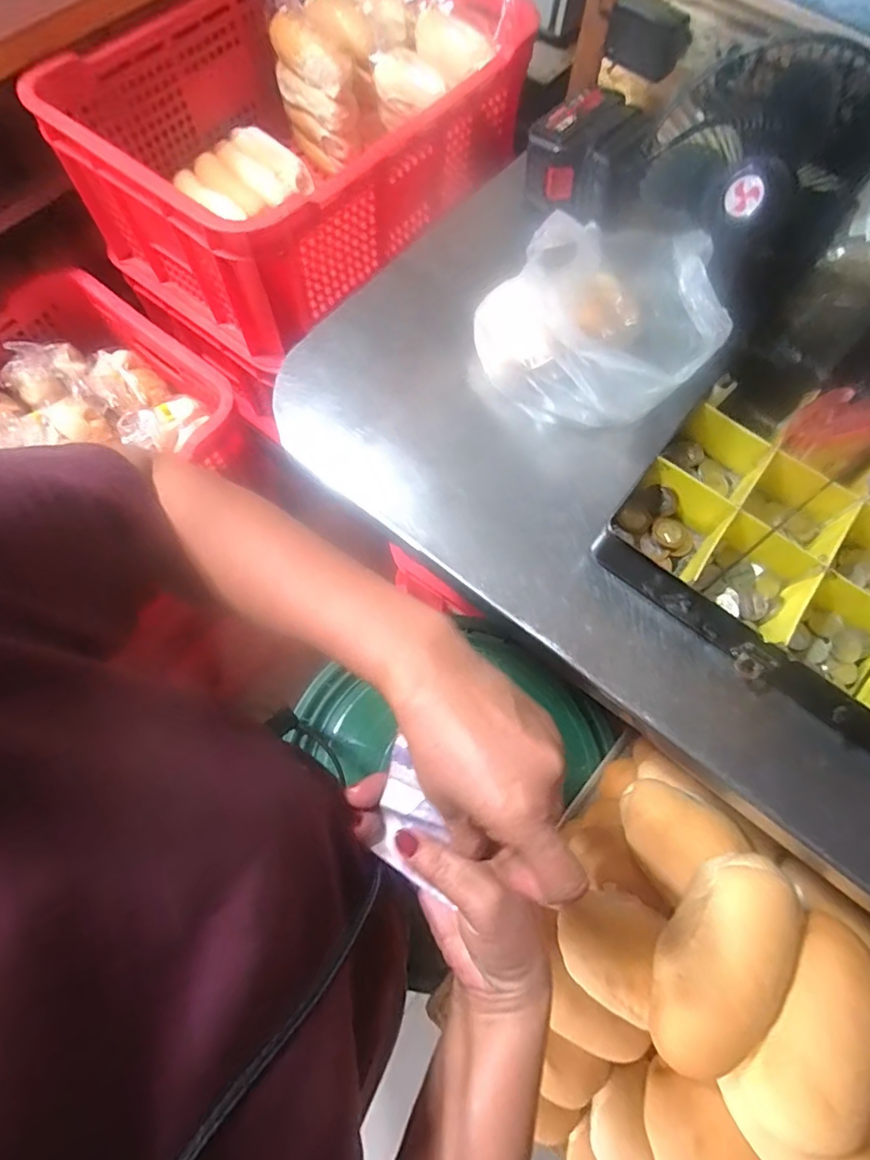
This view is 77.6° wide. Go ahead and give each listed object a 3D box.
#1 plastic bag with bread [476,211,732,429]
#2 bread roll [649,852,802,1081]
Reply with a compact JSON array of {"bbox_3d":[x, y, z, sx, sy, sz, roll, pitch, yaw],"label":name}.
[{"bbox_3d":[0.137,-0.210,0.458,0.155,0.131,0.161,-20,71,-9],"label":"plastic bag with bread"},{"bbox_3d":[0.219,0.291,0.413,0.083,0.046,0.165,33,72,10],"label":"bread roll"}]

